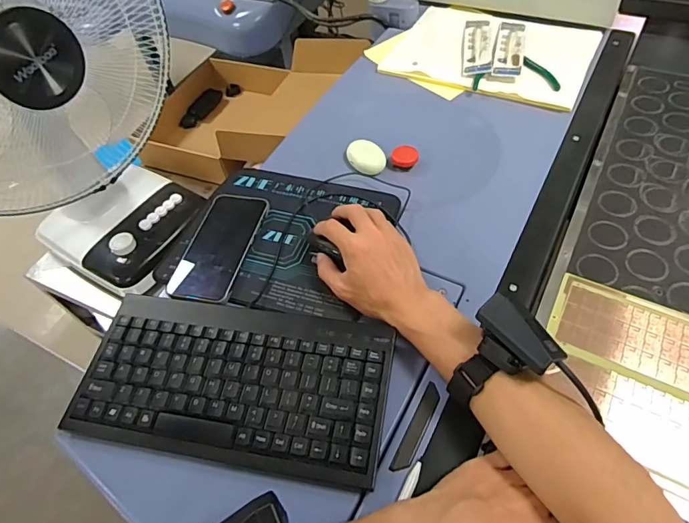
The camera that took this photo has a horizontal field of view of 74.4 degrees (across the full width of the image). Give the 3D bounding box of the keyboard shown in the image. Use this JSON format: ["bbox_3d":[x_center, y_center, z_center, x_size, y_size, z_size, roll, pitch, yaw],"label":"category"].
[{"bbox_3d":[-0.105,0.114,0.436,0.288,0.030,0.142,6,54,11],"label":"keyboard"}]

